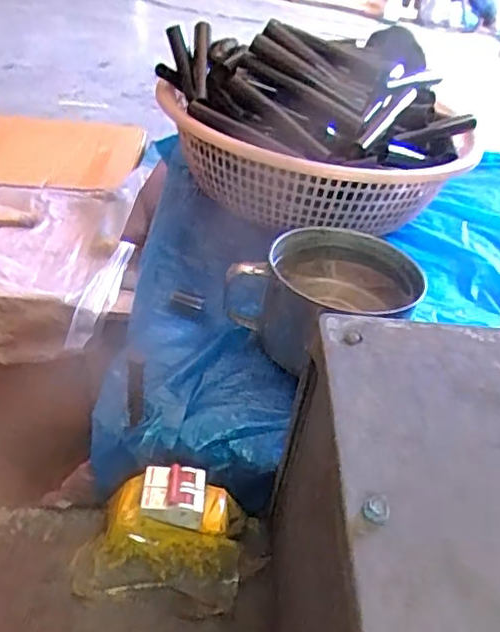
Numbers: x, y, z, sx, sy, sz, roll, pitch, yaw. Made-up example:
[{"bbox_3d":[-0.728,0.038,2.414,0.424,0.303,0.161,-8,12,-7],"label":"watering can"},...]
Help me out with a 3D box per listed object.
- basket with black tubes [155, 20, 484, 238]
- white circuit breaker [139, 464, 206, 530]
[{"bbox_3d":[0.094,-0.224,0.736,0.341,0.205,0.307,-27,51,-34],"label":"basket with black tubes"},{"bbox_3d":[-0.056,0.133,0.437,0.045,0.024,0.034,7,40,-1],"label":"white circuit breaker"}]

